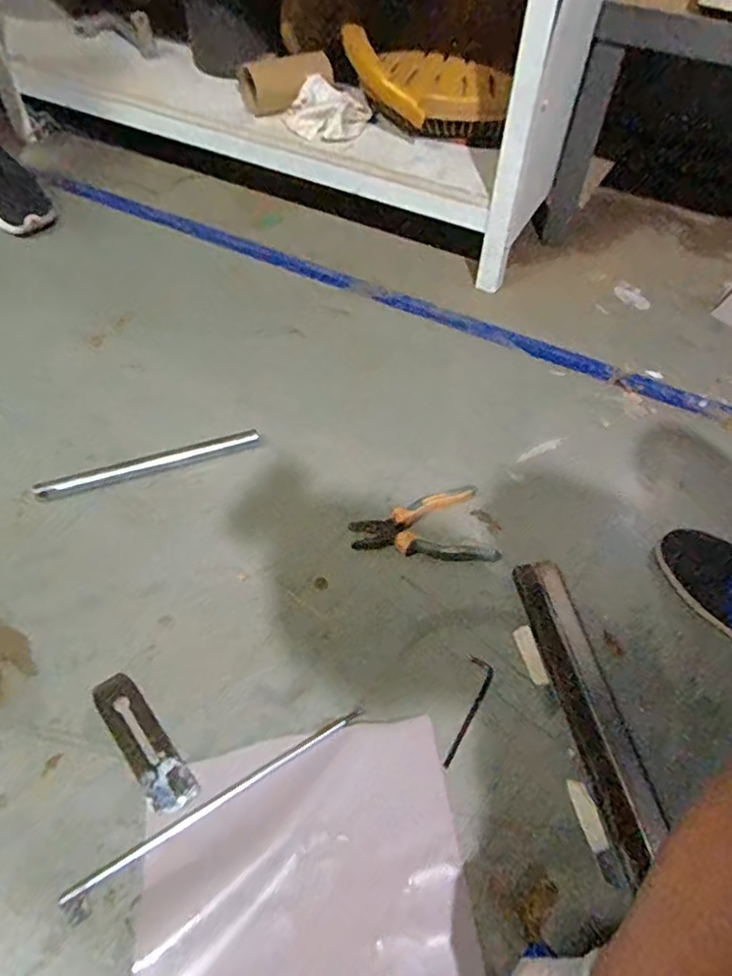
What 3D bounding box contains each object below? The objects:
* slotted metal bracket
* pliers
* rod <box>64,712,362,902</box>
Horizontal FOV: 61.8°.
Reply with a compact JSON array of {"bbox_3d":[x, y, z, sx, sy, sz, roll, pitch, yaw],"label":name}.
[{"bbox_3d":[-0.238,0.269,0.654,0.046,0.004,0.168,-28,57,-32],"label":"slotted metal bracket"},{"bbox_3d":[0.074,0.051,0.811,0.181,0.023,0.116,-6,54,-7],"label":"pliers"},{"bbox_3d":[-0.142,0.312,0.617,0.325,0.009,0.011,-25,59,-22],"label":"rod"}]

